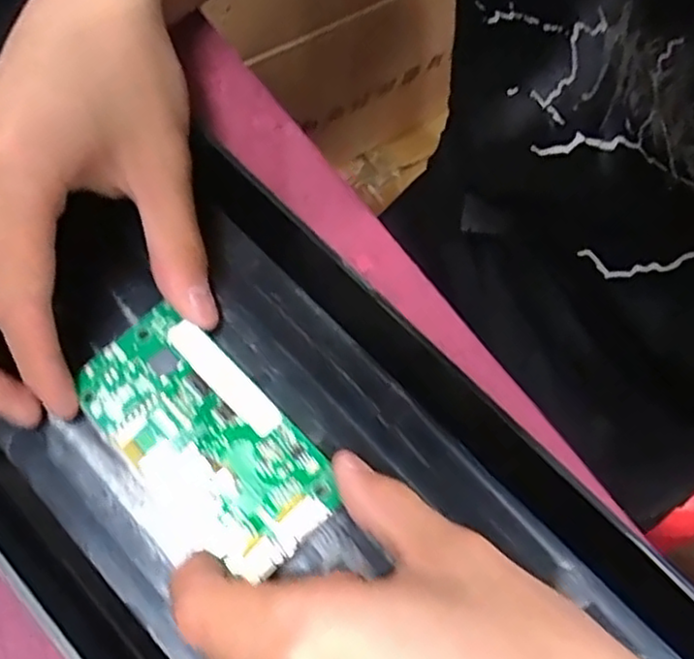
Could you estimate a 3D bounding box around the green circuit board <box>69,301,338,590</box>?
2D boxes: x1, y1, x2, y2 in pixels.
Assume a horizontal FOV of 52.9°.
[{"bbox_3d":[-0.048,0.035,0.233,0.048,0.007,0.094,-41,76,-12],"label":"green circuit board"}]

